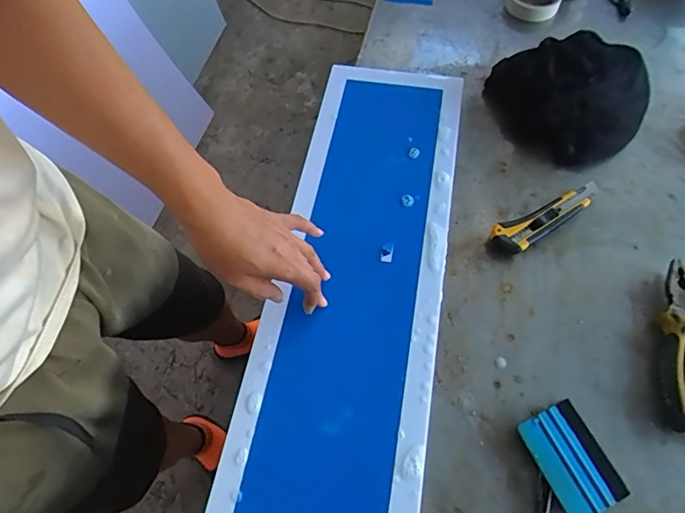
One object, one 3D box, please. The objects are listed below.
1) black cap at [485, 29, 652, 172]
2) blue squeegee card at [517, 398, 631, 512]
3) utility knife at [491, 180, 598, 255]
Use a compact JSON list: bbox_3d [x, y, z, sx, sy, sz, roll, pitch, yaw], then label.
[{"bbox_3d":[0.322,-0.248,0.669,0.207,0.075,0.224,-2,62,3],"label":"black cap"},{"bbox_3d":[0.225,0.199,0.466,0.068,0.008,0.097,-19,61,-15],"label":"blue squeegee card"},{"bbox_3d":[0.261,-0.049,0.590,0.159,0.023,0.038,-26,63,-10],"label":"utility knife"}]

